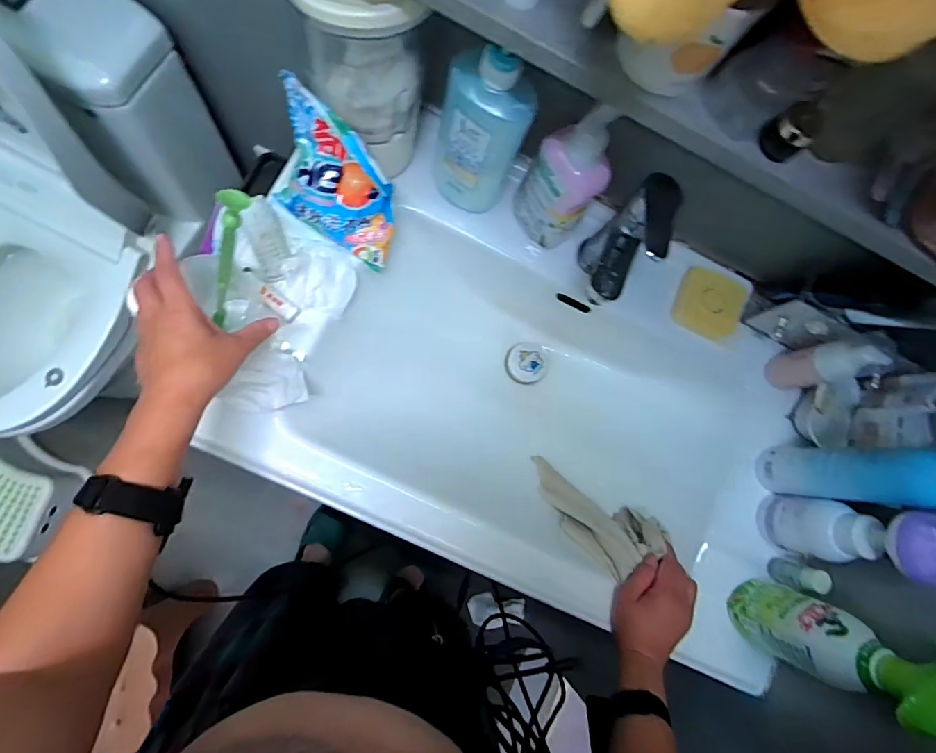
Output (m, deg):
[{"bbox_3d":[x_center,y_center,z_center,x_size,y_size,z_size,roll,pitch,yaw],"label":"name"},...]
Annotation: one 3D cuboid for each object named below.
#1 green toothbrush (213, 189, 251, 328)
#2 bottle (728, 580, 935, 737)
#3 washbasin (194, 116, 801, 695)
[{"bbox_3d":[-0.238,-0.108,0.476,0.020,0.173,0.018,38,43,2],"label":"green toothbrush"},{"bbox_3d":[0.377,0.275,0.500,0.092,0.209,0.073,19,80,-1],"label":"bottle"},{"bbox_3d":[0.123,0.037,0.691,0.681,0.204,0.447,26,80,0],"label":"washbasin"}]

